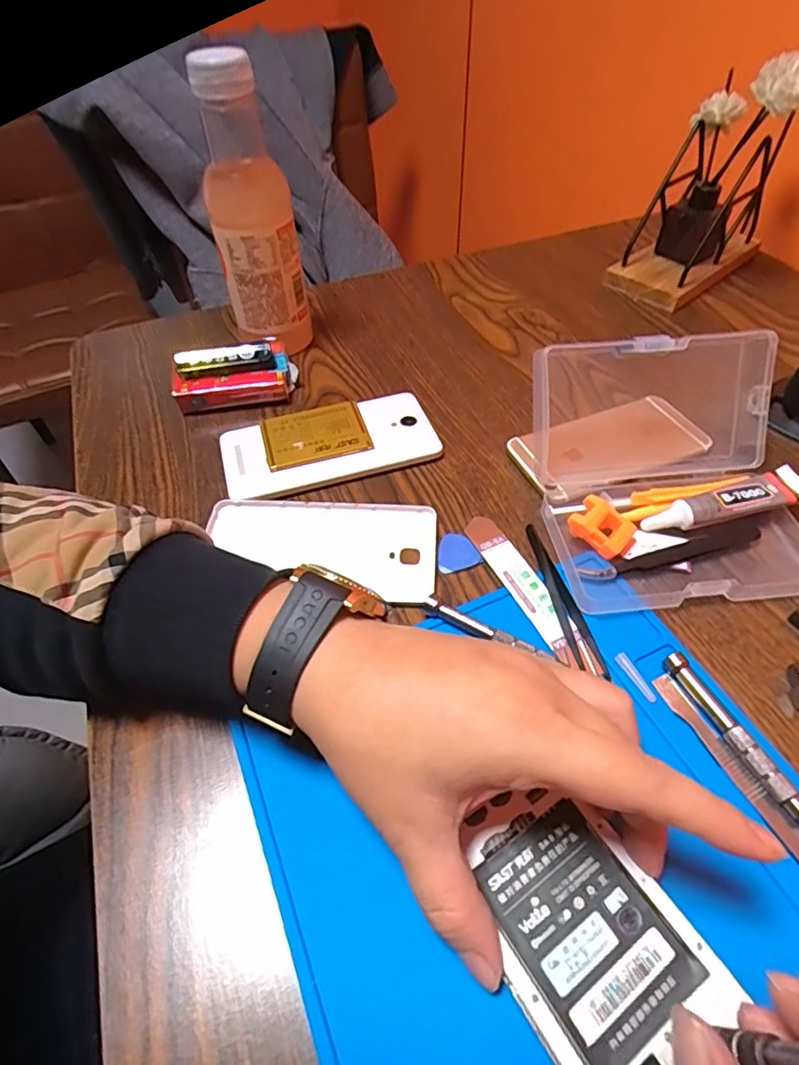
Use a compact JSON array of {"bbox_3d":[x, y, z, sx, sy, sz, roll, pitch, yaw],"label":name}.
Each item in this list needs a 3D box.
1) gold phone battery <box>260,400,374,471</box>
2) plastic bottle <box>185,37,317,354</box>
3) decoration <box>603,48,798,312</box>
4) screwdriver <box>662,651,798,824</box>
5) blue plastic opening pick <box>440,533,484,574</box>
[{"bbox_3d":[-0.061,-0.069,0.396,0.072,0.009,0.053,-14,51,-11],"label":"gold phone battery"},{"bbox_3d":[-0.115,-0.246,0.427,0.061,0.201,0.073,-16,52,-12],"label":"plastic bottle"},{"bbox_3d":[0.289,-0.323,0.507,0.097,0.170,0.169,32,57,24],"label":"decoration"},{"bbox_3d":[0.159,0.101,0.253,0.009,0.013,0.101,-18,52,-13],"label":"screwdriver"},{"bbox_3d":[0.034,0.011,0.339,0.026,0.004,0.027,-15,52,-11],"label":"blue plastic opening pick"}]

